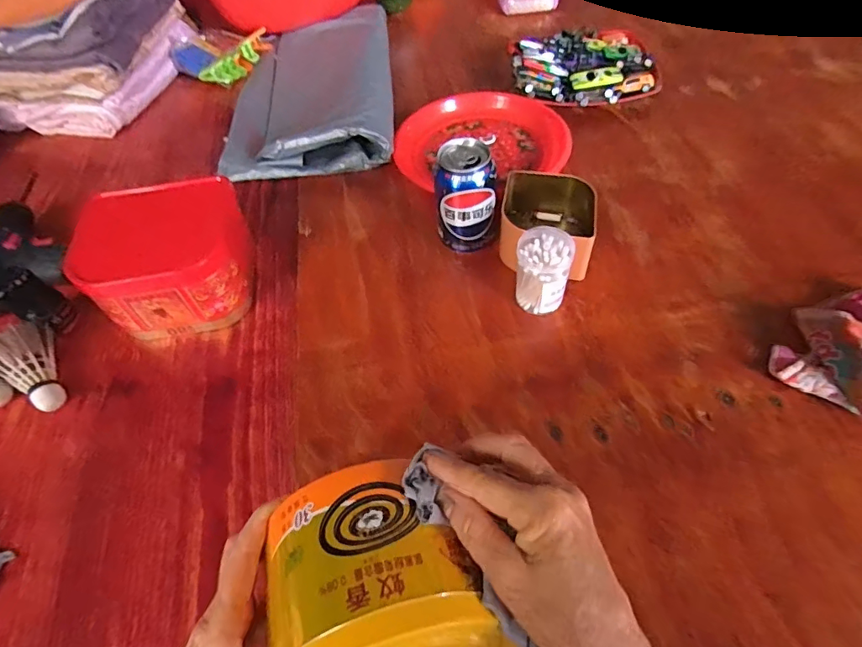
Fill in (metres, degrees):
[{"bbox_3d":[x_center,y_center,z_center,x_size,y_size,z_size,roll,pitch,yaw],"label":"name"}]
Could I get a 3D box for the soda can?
[{"bbox_3d":[0.037,-0.131,0.535,0.064,0.114,0.058,1,55,6],"label":"soda can"}]

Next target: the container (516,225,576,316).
[{"bbox_3d":[0.111,-0.052,0.495,0.051,0.068,0.053,12,57,14],"label":"container"}]

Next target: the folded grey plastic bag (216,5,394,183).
[{"bbox_3d":[-0.182,-0.380,0.768,0.231,0.056,0.410,-7,54,1],"label":"folded grey plastic bag"}]

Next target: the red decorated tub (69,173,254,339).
[{"bbox_3d":[-0.272,-0.069,0.522,0.145,0.112,0.132,-10,54,-2],"label":"red decorated tub"}]

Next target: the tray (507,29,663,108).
[{"bbox_3d":[0.224,-0.382,0.737,0.212,0.042,0.177,-8,54,0],"label":"tray"}]

